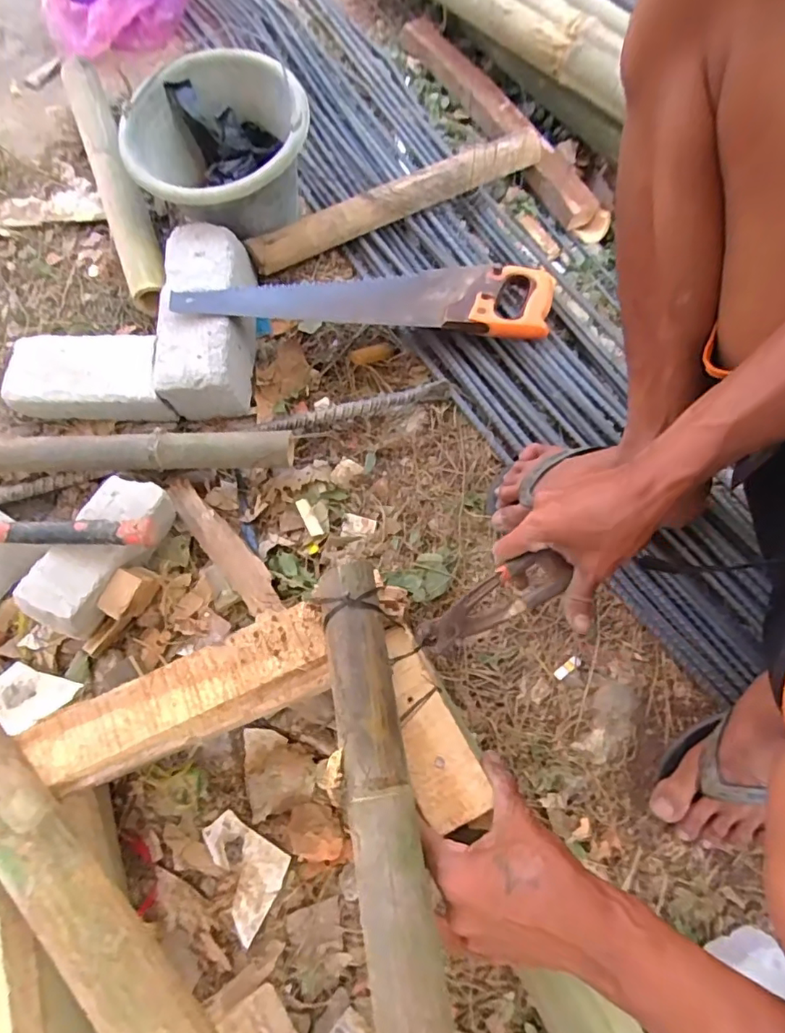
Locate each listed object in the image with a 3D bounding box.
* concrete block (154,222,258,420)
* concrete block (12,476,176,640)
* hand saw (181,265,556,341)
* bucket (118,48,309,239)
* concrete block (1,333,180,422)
[{"bbox_3d":[-0.253,-0.267,0.762,0.117,0.117,0.261,-3,67,0],"label":"concrete block"},{"bbox_3d":[-0.326,0.040,0.607,0.076,0.048,0.183,27,67,13],"label":"concrete block"},{"bbox_3d":[-0.029,-0.304,0.733,0.505,0.045,0.113,0,67,0],"label":"hand saw"},{"bbox_3d":[-0.244,-0.511,0.795,0.241,0.173,0.238,0,64,1],"label":"bucket"},{"bbox_3d":[-0.408,-0.191,0.736,0.220,0.065,0.103,2,67,2],"label":"concrete block"}]

